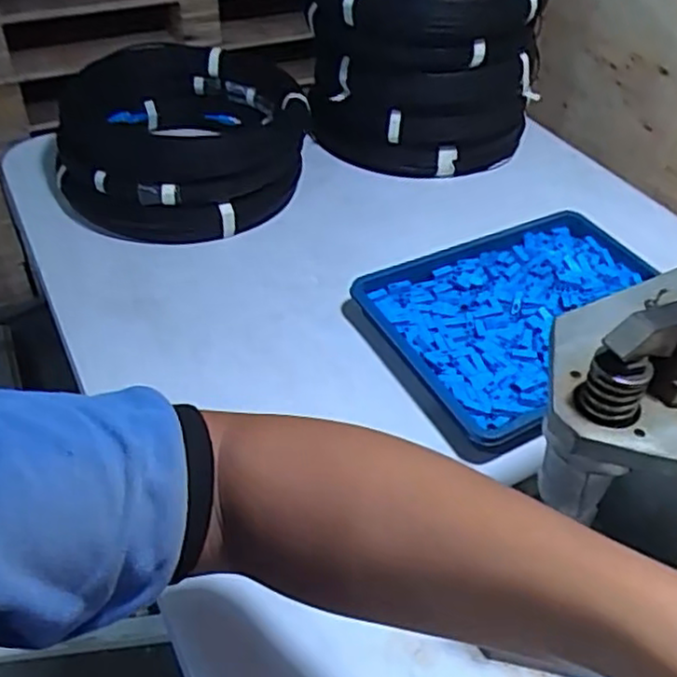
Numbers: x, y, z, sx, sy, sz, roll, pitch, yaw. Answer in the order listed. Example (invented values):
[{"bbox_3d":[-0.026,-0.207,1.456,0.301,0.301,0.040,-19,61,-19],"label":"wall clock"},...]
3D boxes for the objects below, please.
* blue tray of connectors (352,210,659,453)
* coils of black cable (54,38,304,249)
[{"bbox_3d":[0.212,-0.029,0.745,0.325,0.037,0.235,-21,49,-23],"label":"blue tray of connectors"},{"bbox_3d":[-0.191,-0.251,0.898,0.284,0.129,0.306,2,44,-1],"label":"coils of black cable"}]

